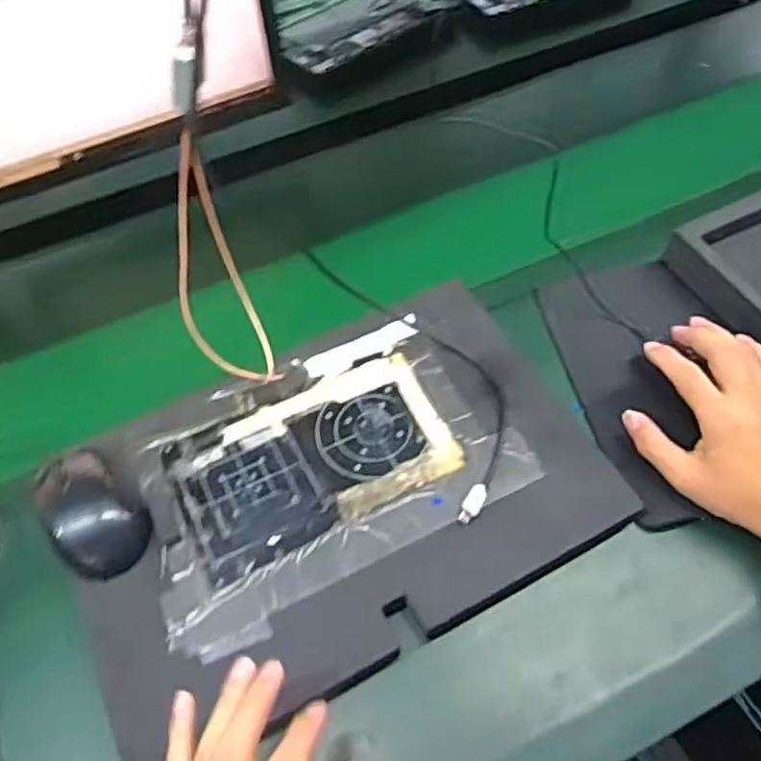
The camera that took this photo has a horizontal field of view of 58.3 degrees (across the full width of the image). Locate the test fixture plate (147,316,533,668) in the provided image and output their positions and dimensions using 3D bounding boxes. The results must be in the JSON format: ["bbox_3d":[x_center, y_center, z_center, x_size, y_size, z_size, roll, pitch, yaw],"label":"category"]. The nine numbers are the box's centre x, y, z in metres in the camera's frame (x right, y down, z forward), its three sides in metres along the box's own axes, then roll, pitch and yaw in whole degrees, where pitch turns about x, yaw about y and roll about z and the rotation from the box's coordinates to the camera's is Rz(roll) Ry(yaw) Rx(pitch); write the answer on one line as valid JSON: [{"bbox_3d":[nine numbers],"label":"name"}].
[{"bbox_3d":[-0.049,0.062,0.522,0.270,0.011,0.185,-27,56,-16],"label":"test fixture plate"}]

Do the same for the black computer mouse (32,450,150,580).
[{"bbox_3d":[-0.212,0.092,0.497,0.059,0.028,0.107,-32,58,-18],"label":"black computer mouse"}]

